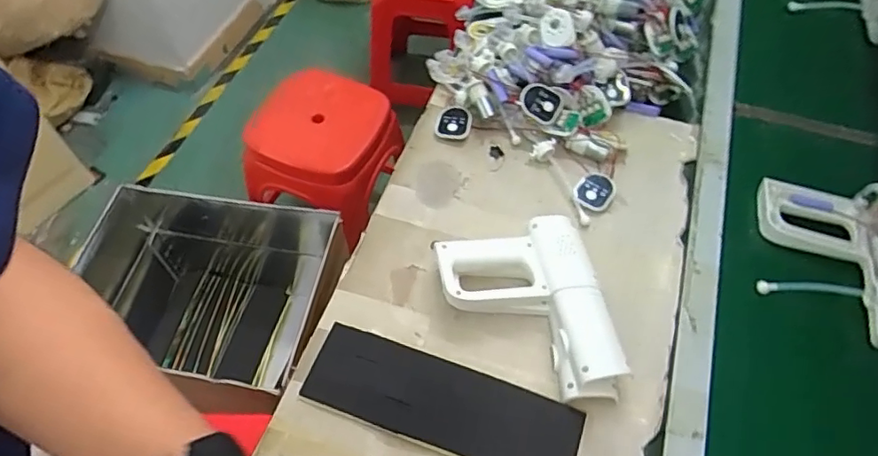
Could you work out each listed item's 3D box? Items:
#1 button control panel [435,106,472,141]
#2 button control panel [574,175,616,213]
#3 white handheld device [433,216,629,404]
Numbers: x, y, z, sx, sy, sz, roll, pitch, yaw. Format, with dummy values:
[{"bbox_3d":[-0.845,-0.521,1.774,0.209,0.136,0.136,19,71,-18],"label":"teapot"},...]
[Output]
[{"bbox_3d":[0.024,-0.158,0.859,0.048,0.018,0.059,15,58,9],"label":"button control panel"},{"bbox_3d":[0.213,-0.049,0.788,0.051,0.014,0.055,26,60,15],"label":"button control panel"},{"bbox_3d":[0.100,0.094,0.662,0.170,0.055,0.223,-11,58,-8],"label":"white handheld device"}]

